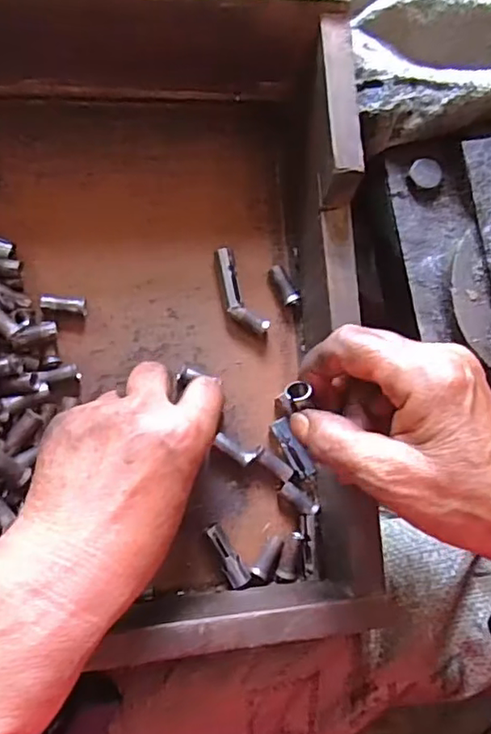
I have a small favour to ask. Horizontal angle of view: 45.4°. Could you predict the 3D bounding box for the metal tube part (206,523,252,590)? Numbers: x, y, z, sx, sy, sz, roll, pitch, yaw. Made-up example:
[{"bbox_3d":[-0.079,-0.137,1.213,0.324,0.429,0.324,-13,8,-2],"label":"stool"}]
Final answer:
[{"bbox_3d":[-0.011,0.108,0.335,0.012,0.010,0.038,-31,86,-9],"label":"metal tube part"}]

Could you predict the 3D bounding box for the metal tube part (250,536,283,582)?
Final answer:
[{"bbox_3d":[0.014,0.110,0.337,0.011,0.009,0.025,32,80,-1],"label":"metal tube part"}]

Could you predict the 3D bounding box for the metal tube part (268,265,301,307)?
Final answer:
[{"bbox_3d":[0.024,-0.050,0.363,0.011,0.009,0.027,-25,85,-9],"label":"metal tube part"}]

